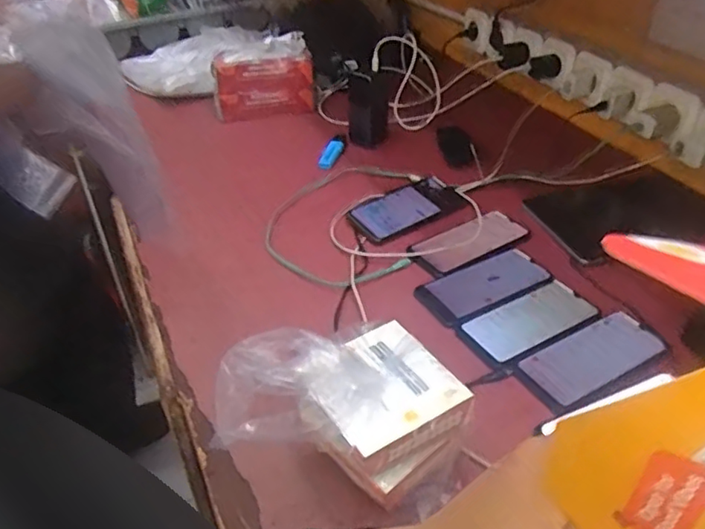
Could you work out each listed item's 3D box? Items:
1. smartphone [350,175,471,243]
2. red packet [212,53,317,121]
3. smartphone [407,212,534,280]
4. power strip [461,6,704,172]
[{"bbox_3d":[0.083,-0.084,0.869,0.172,0.014,0.079,-23,57,-25],"label":"smartphone"},{"bbox_3d":[-0.160,-0.330,1.101,0.191,0.111,0.032,-16,40,-18],"label":"red packet"},{"bbox_3d":[0.158,-0.029,0.807,0.164,0.016,0.081,-20,41,-23],"label":"smartphone"},{"bbox_3d":[0.390,-0.261,0.917,0.088,0.077,0.778,-19,41,-22],"label":"power strip"}]

